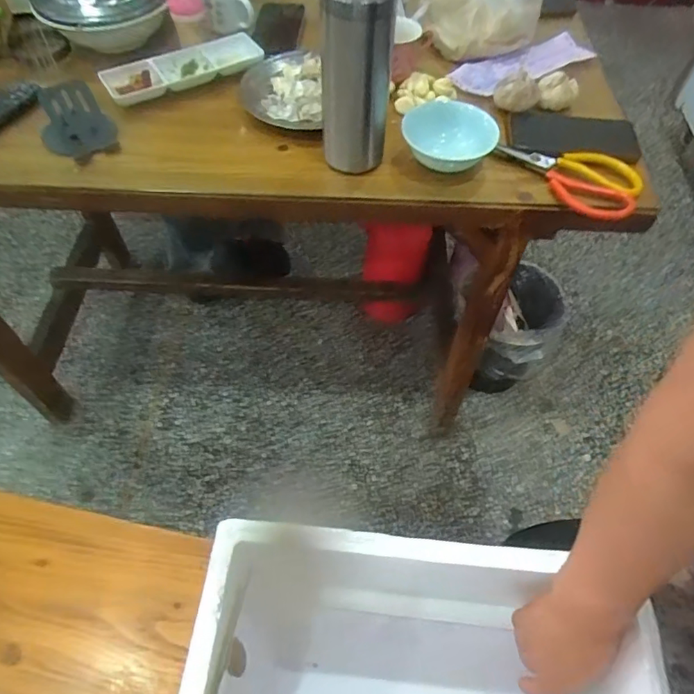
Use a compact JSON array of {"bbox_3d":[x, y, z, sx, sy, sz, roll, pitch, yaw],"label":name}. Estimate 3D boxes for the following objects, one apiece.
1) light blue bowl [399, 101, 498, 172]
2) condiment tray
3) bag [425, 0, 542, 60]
[{"bbox_3d":[0.125,-0.259,0.657,0.109,0.047,0.109,1,56,-1],"label":"light blue bowl"},{"bbox_3d":[-0.230,-0.395,0.738,0.213,0.021,0.075,-31,62,-21],"label":"condiment tray"},{"bbox_3d":[0.205,-0.527,0.753,0.166,0.167,0.136,12,57,6],"label":"bag"}]

